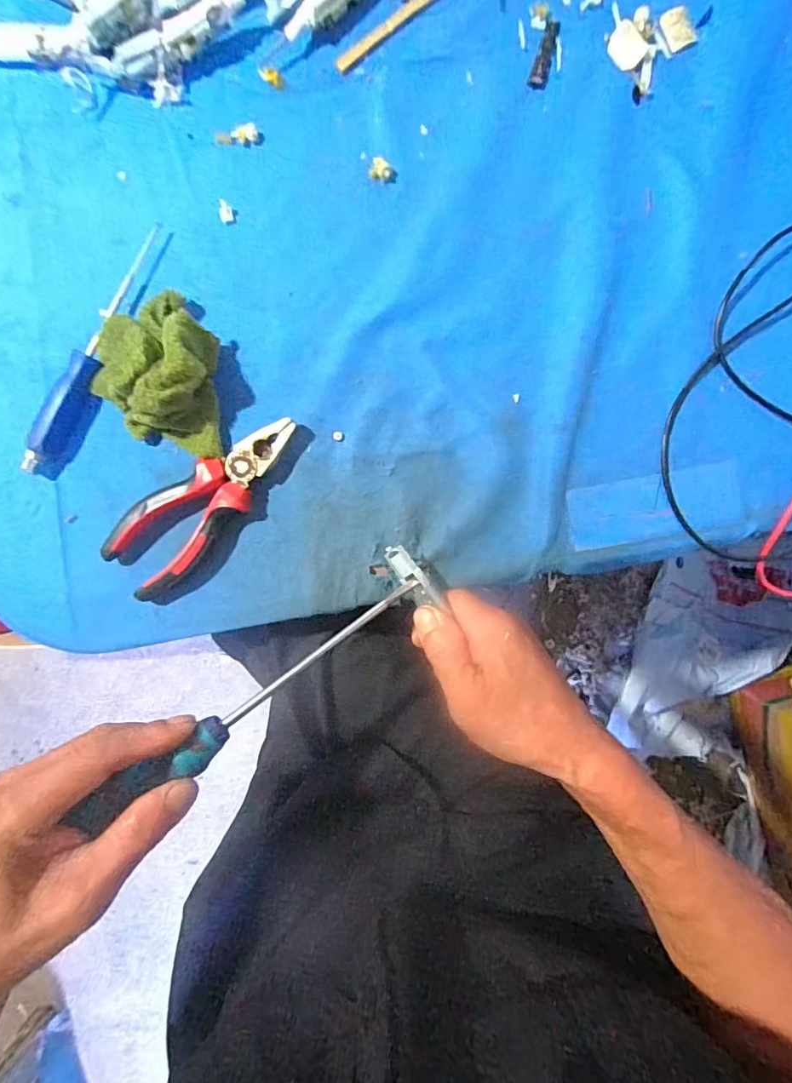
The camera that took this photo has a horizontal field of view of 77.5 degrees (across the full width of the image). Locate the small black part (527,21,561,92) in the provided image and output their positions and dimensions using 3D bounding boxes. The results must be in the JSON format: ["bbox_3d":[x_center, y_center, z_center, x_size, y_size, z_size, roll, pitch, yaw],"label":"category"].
[{"bbox_3d":[0.101,-0.330,0.334,0.012,0.004,0.045,15,91,4],"label":"small black part"}]

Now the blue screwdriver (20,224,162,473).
[{"bbox_3d":[-0.212,-0.133,0.347,0.018,0.018,0.188,28,92,3],"label":"blue screwdriver"}]

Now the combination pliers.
[{"bbox_3d":[-0.127,-0.024,0.338,0.152,0.022,0.058,-39,88,3],"label":"combination pliers"}]

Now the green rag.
[{"bbox_3d":[-0.166,-0.111,0.330,0.090,0.042,0.115,-3,90,4],"label":"green rag"}]

